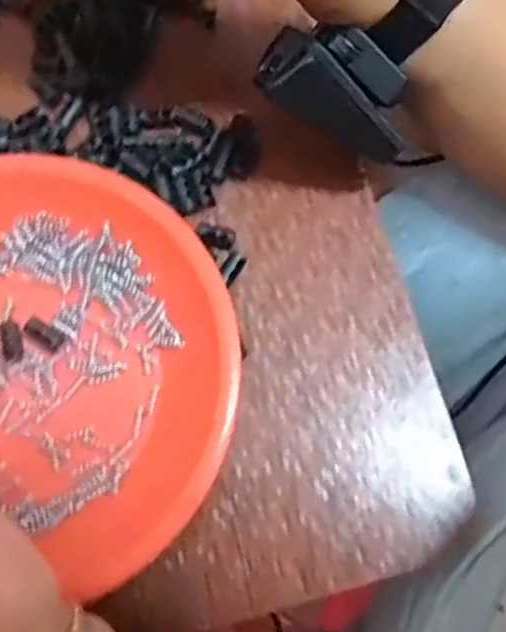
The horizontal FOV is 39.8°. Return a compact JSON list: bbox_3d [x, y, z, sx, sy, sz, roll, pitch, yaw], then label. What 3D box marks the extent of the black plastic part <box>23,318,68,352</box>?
[{"bbox_3d":[-0.095,0.008,0.318,0.019,0.004,0.010,33,77,7],"label":"black plastic part"}]

